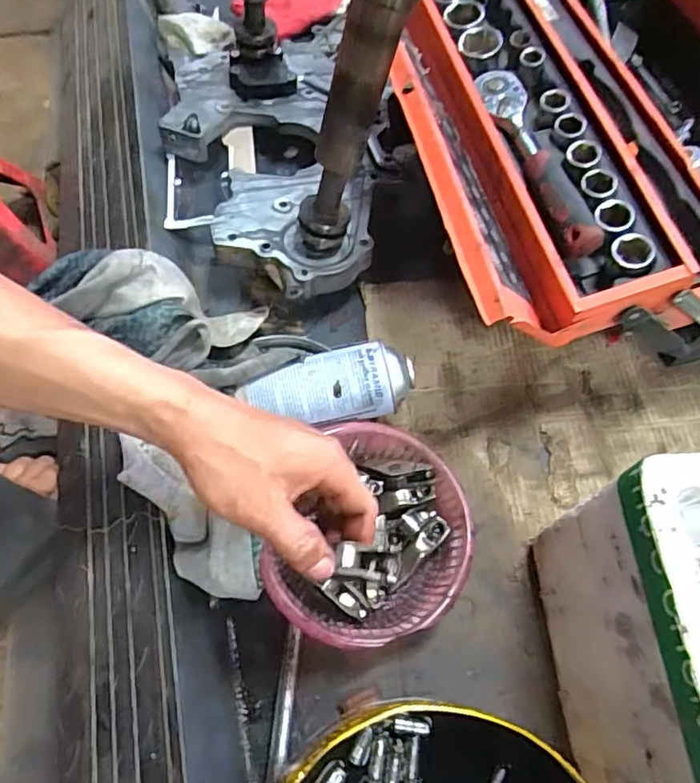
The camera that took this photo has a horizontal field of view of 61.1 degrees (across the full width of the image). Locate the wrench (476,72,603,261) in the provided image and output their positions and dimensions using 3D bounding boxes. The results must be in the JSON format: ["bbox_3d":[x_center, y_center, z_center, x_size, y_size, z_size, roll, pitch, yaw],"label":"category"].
[{"bbox_3d":[0.159,-0.210,0.516,0.042,0.025,0.217,-8,63,-6],"label":"wrench"}]

